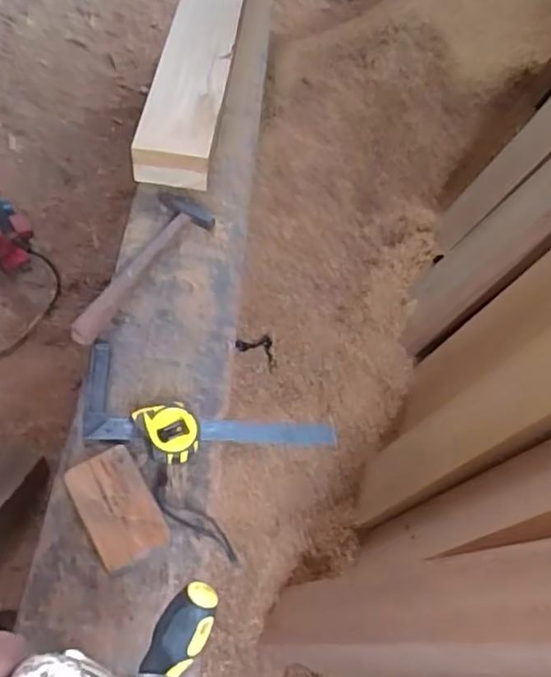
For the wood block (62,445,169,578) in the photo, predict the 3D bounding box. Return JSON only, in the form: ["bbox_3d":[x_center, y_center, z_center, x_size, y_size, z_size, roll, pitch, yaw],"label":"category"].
[{"bbox_3d":[-0.171,0.183,0.699,0.070,0.032,0.123,-25,59,-22],"label":"wood block"}]

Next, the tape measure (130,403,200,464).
[{"bbox_3d":[-0.123,0.106,0.751,0.055,0.032,0.071,-27,60,-23],"label":"tape measure"}]

